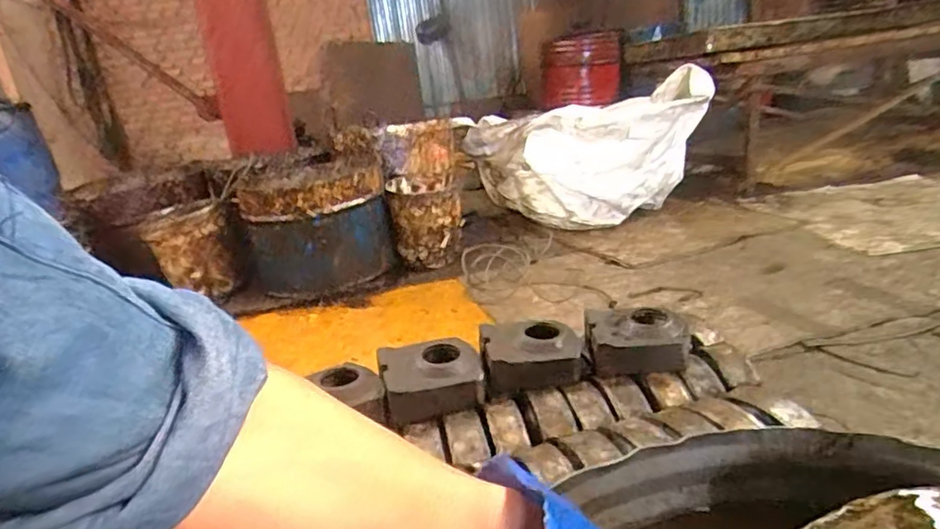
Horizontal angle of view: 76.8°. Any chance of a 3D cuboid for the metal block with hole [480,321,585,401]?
[{"bbox_3d":[0.116,0.169,1.141,0.188,0.083,0.153,-6,19,3],"label":"metal block with hole"}]

